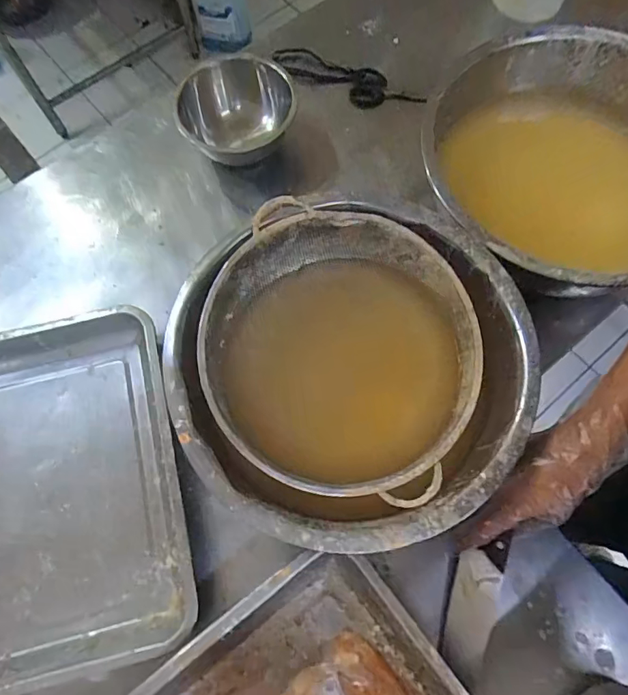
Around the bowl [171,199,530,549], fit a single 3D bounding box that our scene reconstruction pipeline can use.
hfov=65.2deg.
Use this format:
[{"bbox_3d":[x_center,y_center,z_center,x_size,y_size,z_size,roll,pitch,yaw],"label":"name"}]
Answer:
[{"bbox_3d":[0.042,0.028,0.578,0.354,0.154,0.357,0,70,1],"label":"bowl"}]

